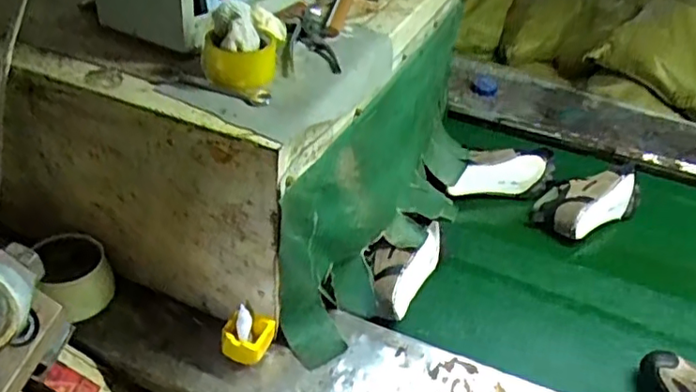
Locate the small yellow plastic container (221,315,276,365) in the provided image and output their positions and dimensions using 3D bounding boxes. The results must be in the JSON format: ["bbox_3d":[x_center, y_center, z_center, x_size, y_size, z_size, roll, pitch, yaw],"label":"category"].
[{"bbox_3d":[-0.141,0.207,0.859,0.063,0.060,0.064,20,40,17],"label":"small yellow plastic container"}]

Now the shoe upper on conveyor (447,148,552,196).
[{"bbox_3d":[0.331,-0.056,1.299,0.249,0.072,0.092,-2,38,-11],"label":"shoe upper on conveyor"}]

